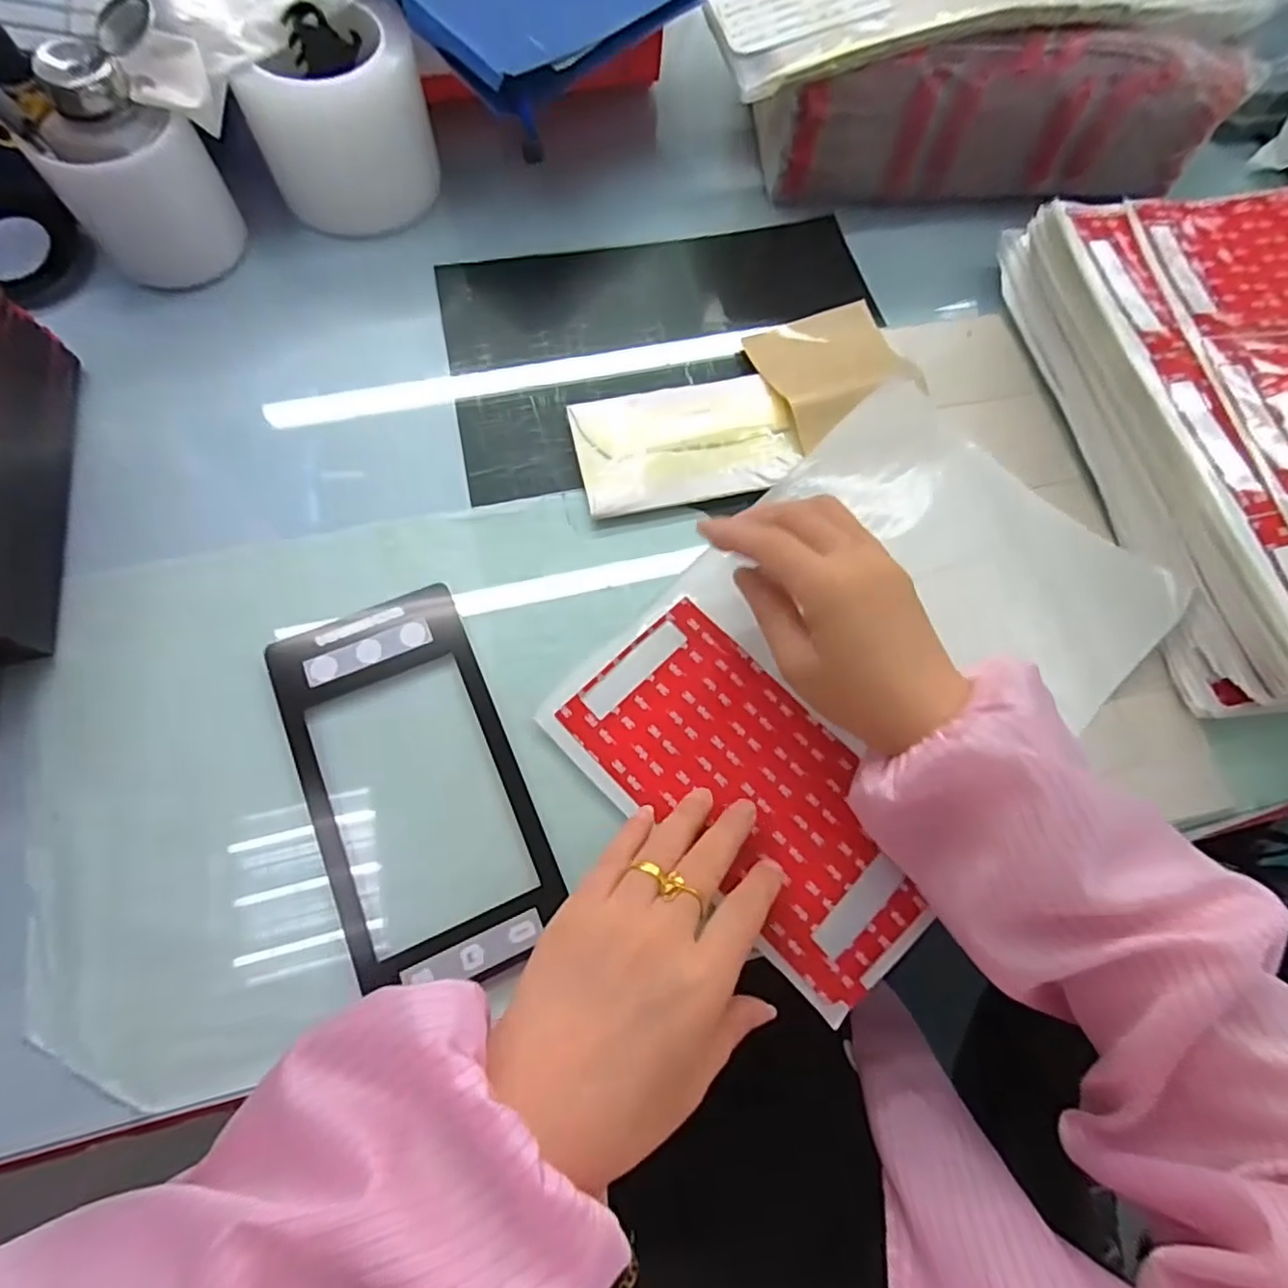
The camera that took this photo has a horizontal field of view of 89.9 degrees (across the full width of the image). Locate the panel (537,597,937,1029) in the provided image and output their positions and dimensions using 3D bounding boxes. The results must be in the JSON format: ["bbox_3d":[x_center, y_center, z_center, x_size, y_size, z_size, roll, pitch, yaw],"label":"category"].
[{"bbox_3d":[0.055,0.076,0.335,0.104,0.009,0.206,-43,78,-14],"label":"panel"}]

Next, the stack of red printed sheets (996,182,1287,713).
[{"bbox_3d":[0.395,-0.131,0.375,0.254,0.067,0.316,-11,73,-6],"label":"stack of red printed sheets"}]

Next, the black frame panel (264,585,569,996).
[{"bbox_3d":[-0.116,0.069,0.325,0.101,0.005,0.197,-23,74,-9],"label":"black frame panel"}]

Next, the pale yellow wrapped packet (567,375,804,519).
[{"bbox_3d":[0.026,-0.124,0.395,0.131,0.006,0.078,-10,73,-6],"label":"pale yellow wrapped packet"}]

